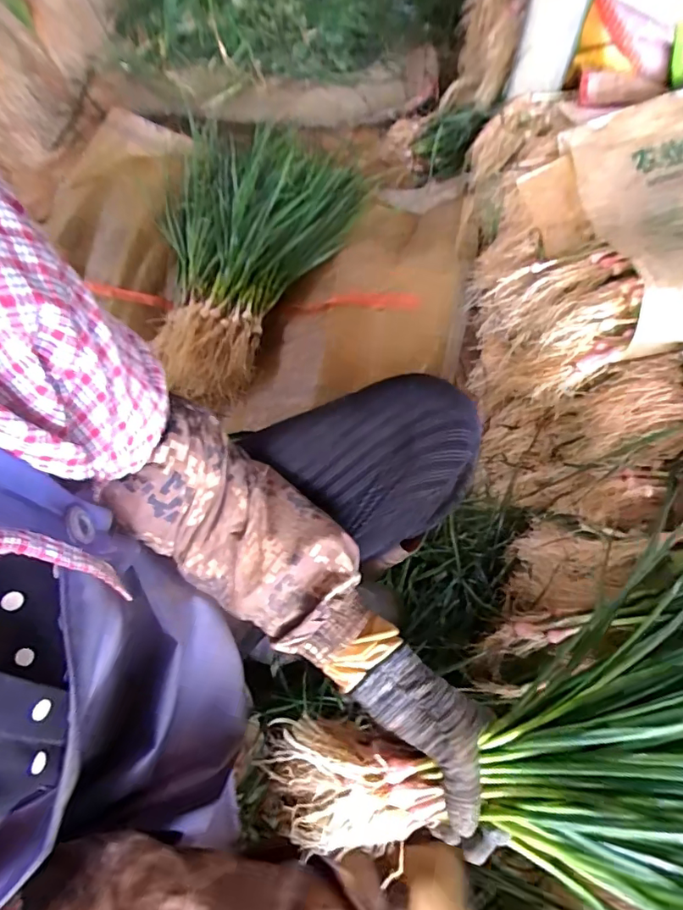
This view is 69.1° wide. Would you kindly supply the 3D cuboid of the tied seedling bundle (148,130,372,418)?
[{"bbox_3d":[-0.186,-0.384,0.923,0.348,0.093,0.562,14,69,9],"label":"tied seedling bundle"}]

